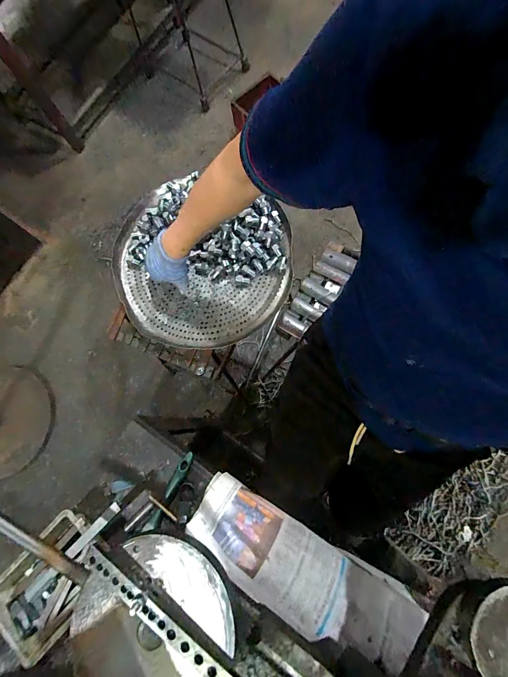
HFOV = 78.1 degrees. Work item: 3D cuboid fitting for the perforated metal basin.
[{"bbox_3d":[-0.120,-0.156,0.653,0.369,0.069,0.338,-2,75,6],"label":"perforated metal basin"}]

